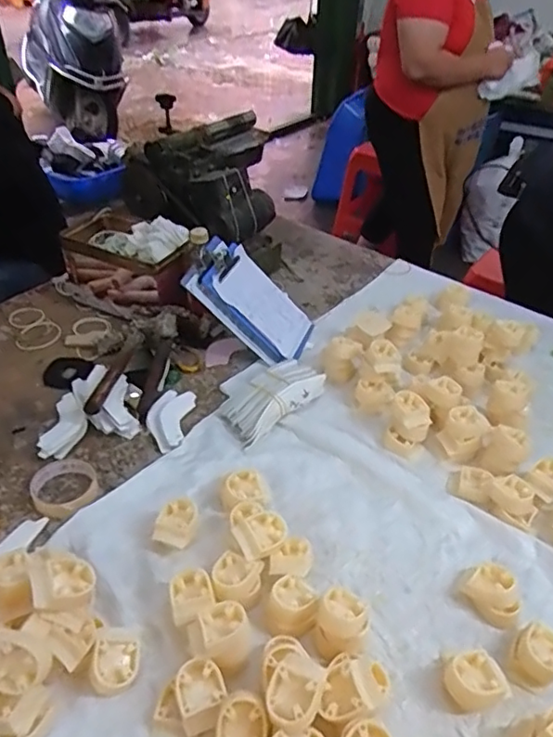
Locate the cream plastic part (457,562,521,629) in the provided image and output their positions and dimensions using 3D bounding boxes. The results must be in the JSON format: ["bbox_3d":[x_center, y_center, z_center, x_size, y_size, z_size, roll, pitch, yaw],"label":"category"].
[{"bbox_3d":[0.255,0.265,0.679,0.049,0.038,0.068,-21,44,-27],"label":"cream plastic part"}]

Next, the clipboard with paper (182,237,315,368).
[{"bbox_3d":[-0.043,-0.114,1.028,0.244,0.025,0.168,42,48,-10],"label":"clipboard with paper"}]

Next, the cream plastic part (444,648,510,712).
[{"bbox_3d":[0.206,0.327,0.596,0.056,0.034,0.052,-20,44,-26],"label":"cream plastic part"}]

